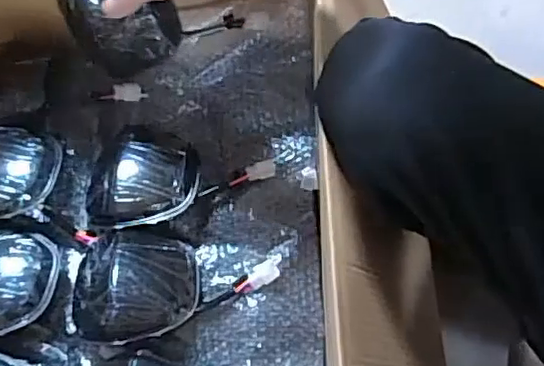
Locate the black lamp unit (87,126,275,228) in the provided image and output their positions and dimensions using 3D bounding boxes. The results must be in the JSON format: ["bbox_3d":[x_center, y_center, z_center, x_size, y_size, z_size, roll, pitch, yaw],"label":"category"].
[{"bbox_3d":[-0.109,0.001,0.656,0.202,0.065,0.122,9,68,6],"label":"black lamp unit"}]

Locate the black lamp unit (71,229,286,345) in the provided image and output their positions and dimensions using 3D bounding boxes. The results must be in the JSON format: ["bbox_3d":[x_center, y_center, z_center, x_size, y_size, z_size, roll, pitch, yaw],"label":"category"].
[{"bbox_3d":[-0.100,0.096,0.612,0.213,0.048,0.115,-11,67,-3],"label":"black lamp unit"}]

